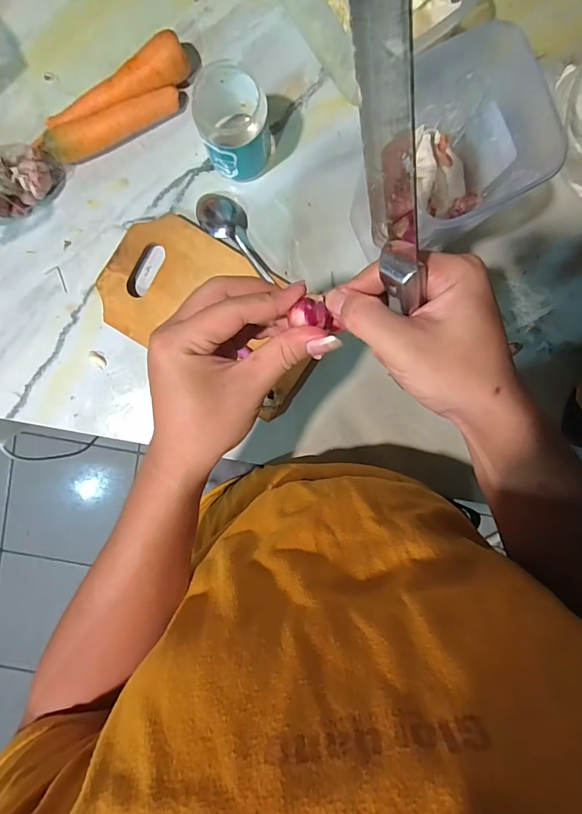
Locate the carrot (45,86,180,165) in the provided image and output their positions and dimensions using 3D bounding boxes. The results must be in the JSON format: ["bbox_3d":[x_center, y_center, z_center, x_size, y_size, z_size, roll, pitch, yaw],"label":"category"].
[{"bbox_3d":[-0.177,-0.285,0.426,0.137,0.033,0.026,-25,94,3],"label":"carrot"}]

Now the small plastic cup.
[{"bbox_3d":[-0.054,-0.269,0.405,0.068,0.078,0.078,-4,95,1],"label":"small plastic cup"}]

